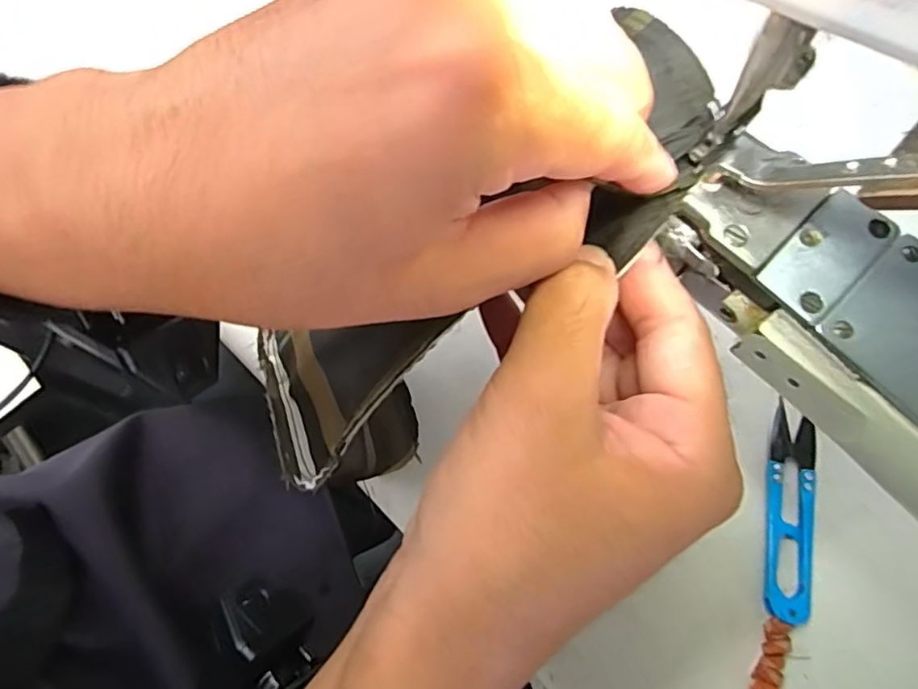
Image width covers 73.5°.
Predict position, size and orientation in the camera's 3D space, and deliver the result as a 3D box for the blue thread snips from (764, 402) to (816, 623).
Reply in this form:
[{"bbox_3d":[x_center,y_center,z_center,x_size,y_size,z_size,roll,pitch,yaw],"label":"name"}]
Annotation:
[{"bbox_3d":[0.153,0.075,0.280,0.022,0.014,0.095,10,72,5],"label":"blue thread snips"}]

